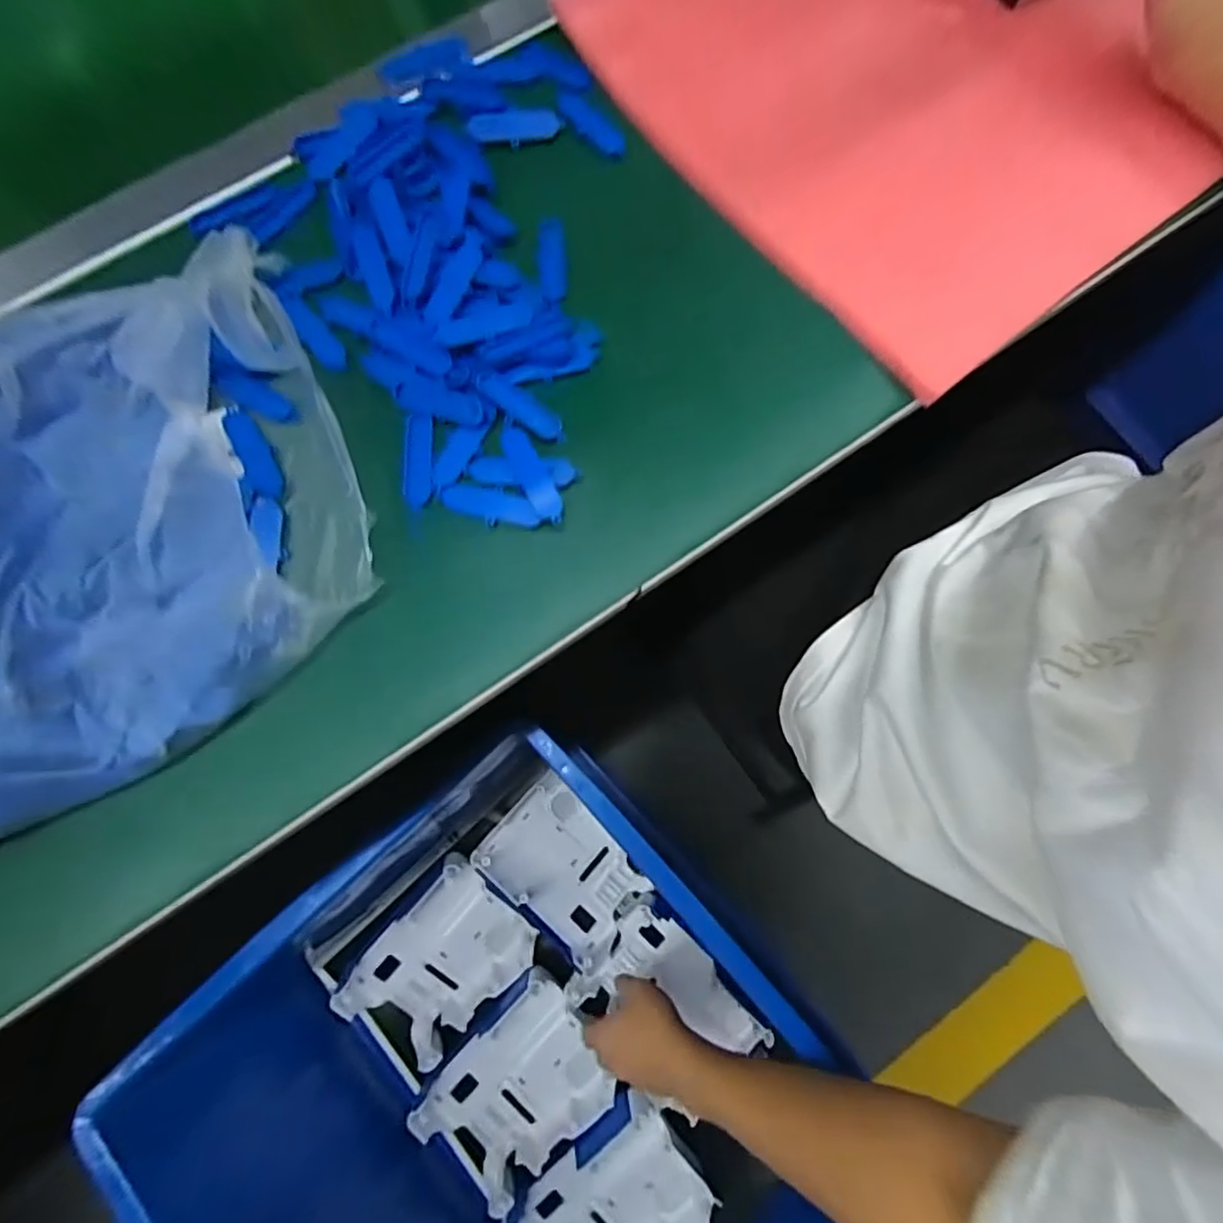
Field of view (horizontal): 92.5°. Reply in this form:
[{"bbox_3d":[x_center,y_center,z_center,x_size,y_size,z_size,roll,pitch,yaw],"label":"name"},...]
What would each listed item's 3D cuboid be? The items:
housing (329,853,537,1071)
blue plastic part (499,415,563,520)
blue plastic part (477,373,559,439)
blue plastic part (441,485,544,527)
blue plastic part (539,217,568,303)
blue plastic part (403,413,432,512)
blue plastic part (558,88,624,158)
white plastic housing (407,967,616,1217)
[{"bbox_3d":[-0.188,0.390,0.648,0.139,0.056,0.192,42,81,10],"label":"housing"},{"bbox_3d":[-0.043,-0.074,0.307,0.016,0.004,0.061,-28,78,-5],"label":"blue plastic part"},{"bbox_3d":[-0.050,-0.110,0.314,0.052,0.006,0.013,35,80,9],"label":"blue plastic part"},{"bbox_3d":[-0.062,-0.055,0.305,0.052,0.004,0.017,10,77,4],"label":"blue plastic part"},{"bbox_3d":[-0.034,-0.202,0.335,0.015,0.004,0.055,-4,77,0],"label":"blue plastic part"},{"bbox_3d":[-0.103,-0.080,0.312,0.016,0.011,0.047,-3,77,1],"label":"blue plastic part"},{"bbox_3d":[-0.014,-0.300,0.360,0.017,0.005,0.058,-41,79,-8],"label":"blue plastic part"},{"bbox_3d":[-0.095,0.510,0.624,0.188,0.051,0.144,-44,80,-8],"label":"white plastic housing"}]

